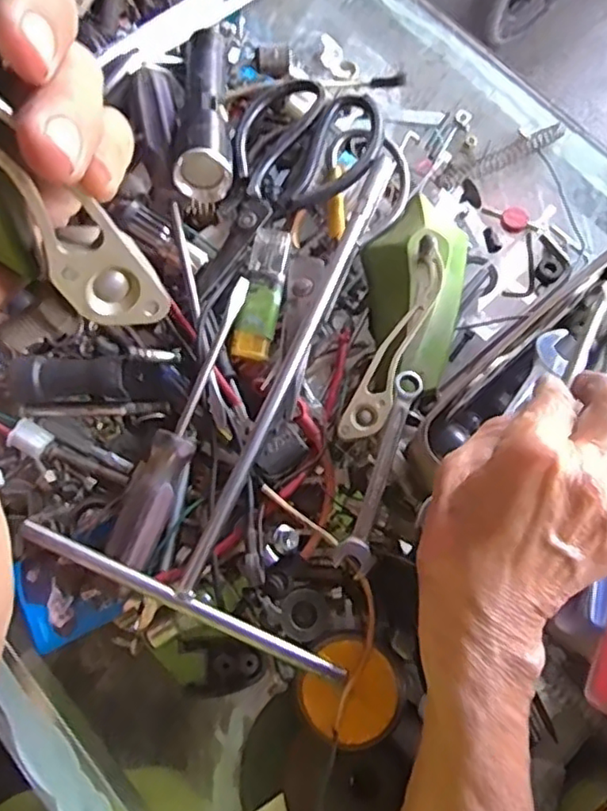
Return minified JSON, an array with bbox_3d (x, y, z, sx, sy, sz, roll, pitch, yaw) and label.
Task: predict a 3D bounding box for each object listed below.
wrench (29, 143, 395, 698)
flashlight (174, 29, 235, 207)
[{"bbox_3d":[-0.008,-0.020,0.361,0.174,0.022,0.286,23,75,7],"label":"wrench"},{"bbox_3d":[-0.062,-0.191,0.404,0.031,0.031,0.142,-3,61,-1],"label":"flashlight"}]

